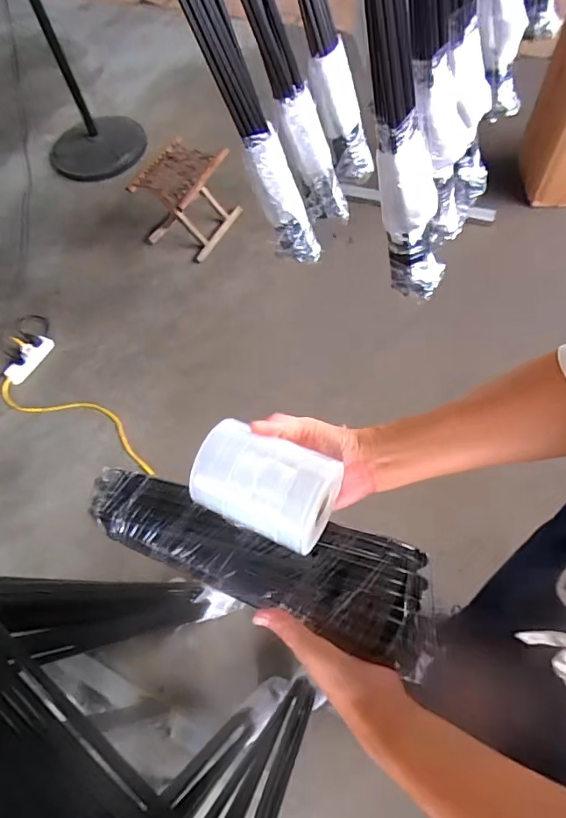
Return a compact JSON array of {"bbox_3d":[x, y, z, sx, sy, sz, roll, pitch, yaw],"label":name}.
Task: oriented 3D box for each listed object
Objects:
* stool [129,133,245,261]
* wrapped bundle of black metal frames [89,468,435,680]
[{"bbox_3d":[-0.337,-0.765,1.755,0.261,0.277,0.332,20,66,16],"label":"stool"},{"bbox_3d":[-0.026,0.127,0.438,0.326,0.038,0.088,16,64,11],"label":"wrapped bundle of black metal frames"}]

